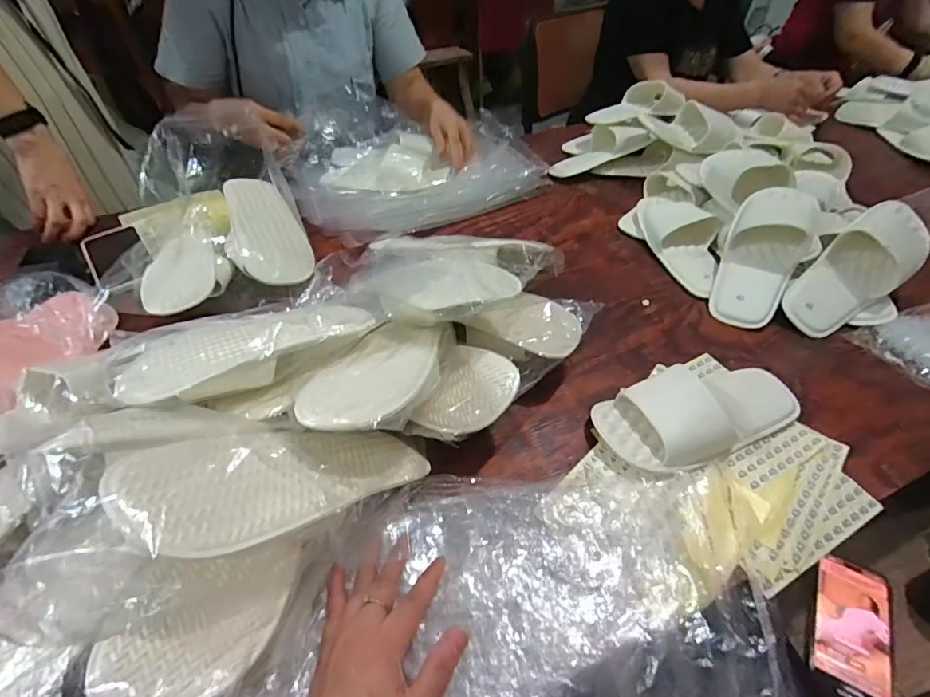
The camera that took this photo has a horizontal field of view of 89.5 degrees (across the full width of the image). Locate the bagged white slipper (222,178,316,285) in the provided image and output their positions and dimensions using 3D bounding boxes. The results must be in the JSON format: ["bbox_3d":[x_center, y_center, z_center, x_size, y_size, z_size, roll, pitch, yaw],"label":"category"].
[{"bbox_3d":[-0.296,-0.178,0.696,0.105,0.038,0.241,-1,49,-40],"label":"bagged white slipper"}]

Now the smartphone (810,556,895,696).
[{"bbox_3d":[0.440,0.314,0.532,0.082,0.012,0.147,22,51,19],"label":"smartphone"}]

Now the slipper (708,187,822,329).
[{"bbox_3d":[0.417,-0.134,0.645,0.110,0.066,0.234,24,80,21],"label":"slipper"}]

